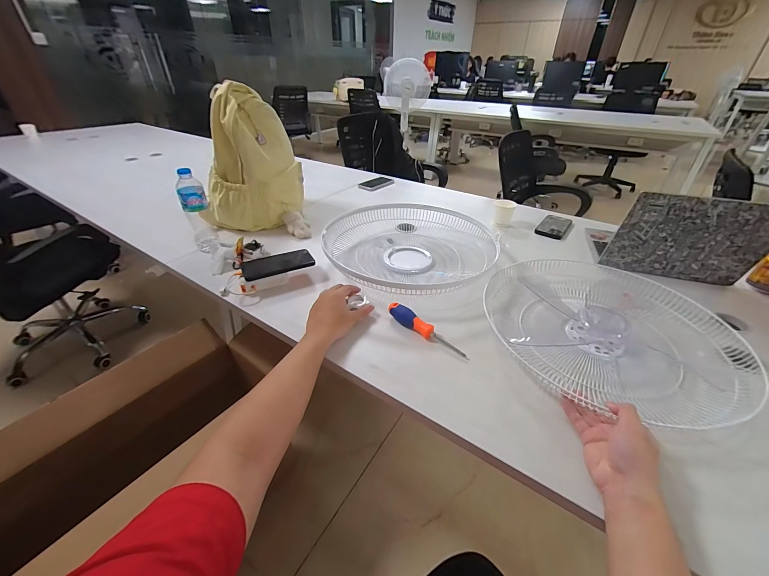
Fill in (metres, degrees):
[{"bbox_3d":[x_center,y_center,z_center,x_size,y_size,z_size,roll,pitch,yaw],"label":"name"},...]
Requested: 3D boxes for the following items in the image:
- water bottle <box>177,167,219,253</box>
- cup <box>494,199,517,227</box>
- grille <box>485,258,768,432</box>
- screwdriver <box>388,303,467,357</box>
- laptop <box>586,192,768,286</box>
[{"bbox_3d":[-0.501,-0.207,0.865,0.061,0.206,0.060,-18,40,-24],"label":"water bottle"},{"bbox_3d":[0.393,-0.249,1.070,0.068,0.073,0.062,13,37,16],"label":"cup"},{"bbox_3d":[0.436,0.075,0.643,0.419,0.063,0.430,3,32,-2],"label":"grille"},{"bbox_3d":[0.079,0.079,0.629,0.175,0.027,0.026,30,45,34],"label":"screwdriver"},{"bbox_3d":[0.736,-0.152,0.828,0.302,0.237,0.279,14,37,17],"label":"laptop"}]

